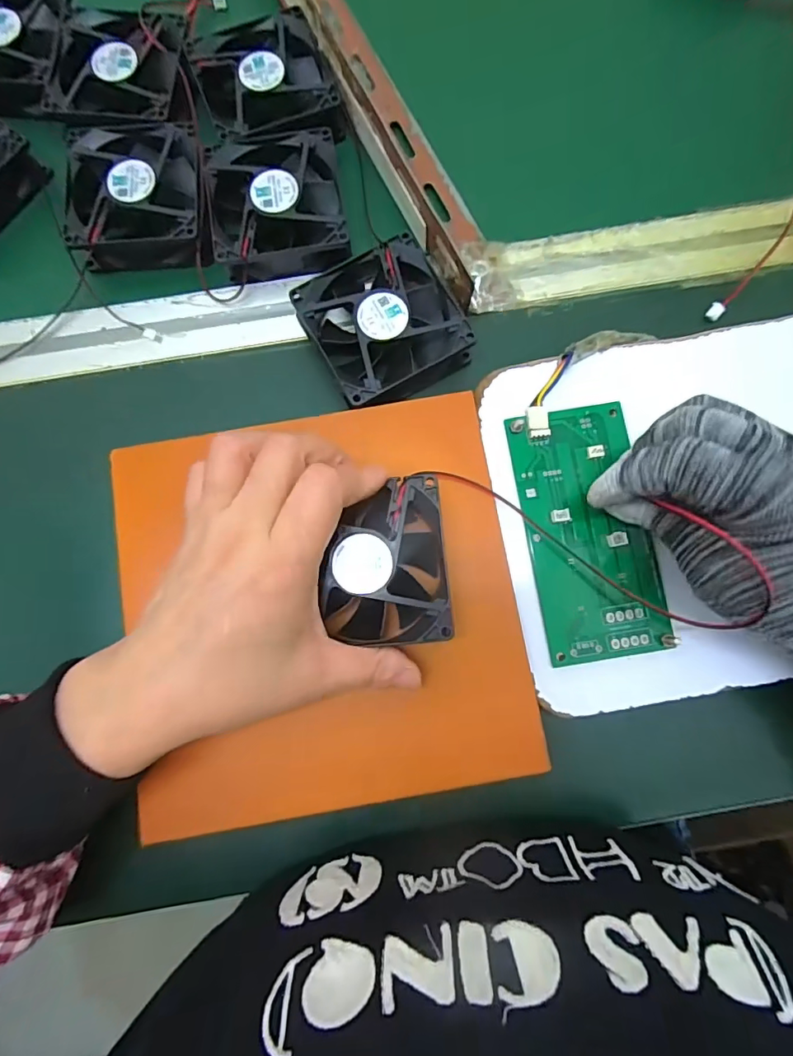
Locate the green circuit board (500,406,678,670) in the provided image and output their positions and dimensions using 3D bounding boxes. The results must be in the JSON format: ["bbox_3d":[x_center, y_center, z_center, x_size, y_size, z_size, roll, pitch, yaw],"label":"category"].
[{"bbox_3d":[0.102,0.001,0.263,0.063,0.007,0.133,-11,83,0],"label":"green circuit board"}]

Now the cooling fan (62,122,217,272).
[{"bbox_3d":[-0.158,-0.206,0.307,0.080,0.023,0.083,-3,82,1],"label":"cooling fan"}]

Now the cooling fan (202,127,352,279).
[{"bbox_3d":[-0.072,-0.198,0.304,0.078,0.023,0.085,-9,81,1],"label":"cooling fan"}]

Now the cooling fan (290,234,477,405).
[{"bbox_3d":[-0.007,-0.119,0.286,0.081,0.021,0.085,-29,82,-2],"label":"cooling fan"}]

